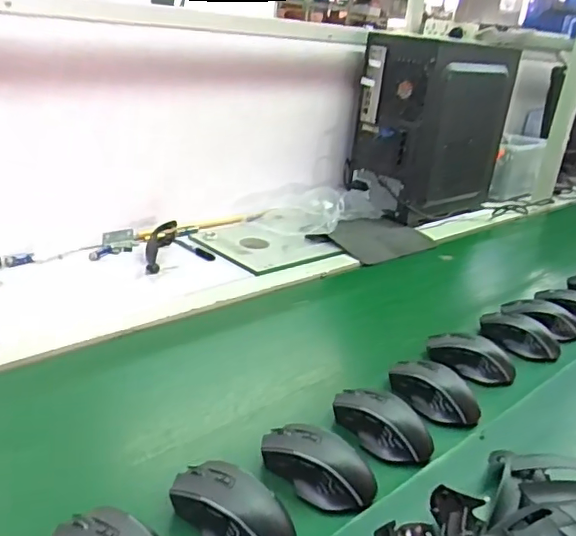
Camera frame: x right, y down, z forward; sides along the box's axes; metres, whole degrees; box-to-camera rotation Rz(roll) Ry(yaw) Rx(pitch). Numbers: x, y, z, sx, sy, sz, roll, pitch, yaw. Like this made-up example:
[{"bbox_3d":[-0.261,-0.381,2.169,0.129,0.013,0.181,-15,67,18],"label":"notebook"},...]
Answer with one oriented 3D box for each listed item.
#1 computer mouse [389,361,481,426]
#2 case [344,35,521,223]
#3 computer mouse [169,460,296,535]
[{"bbox_3d":[0.178,0.144,0.709,0.057,0.041,0.109,-14,30,-40],"label":"computer mouse"},{"bbox_3d":[0.337,-0.334,1.372,0.219,0.353,0.340,25,28,36],"label":"case"},{"bbox_3d":[-0.050,0.207,0.499,0.110,0.037,0.070,25,28,36],"label":"computer mouse"}]

